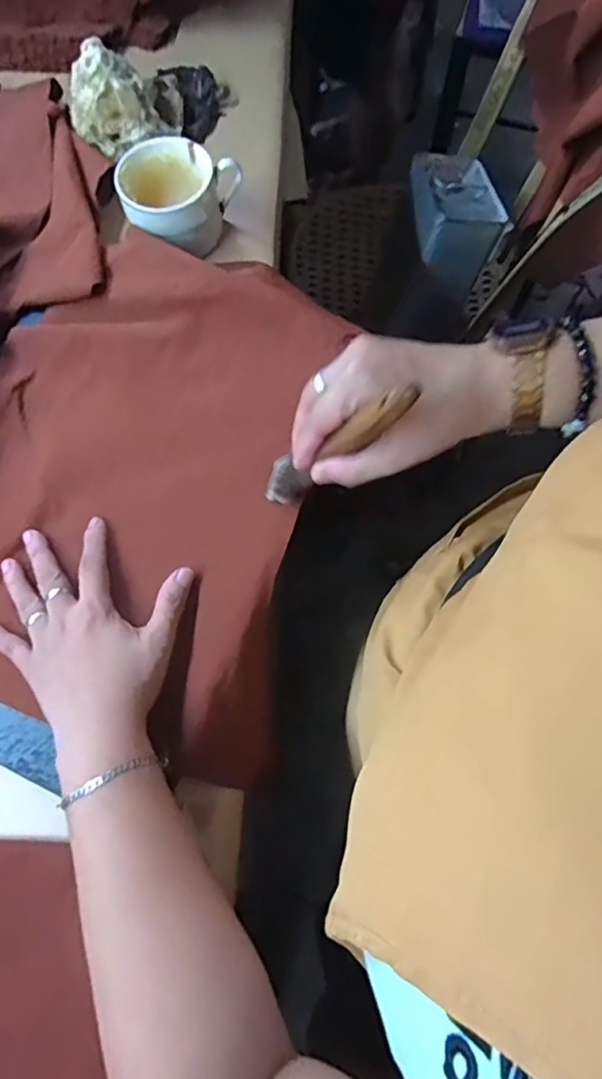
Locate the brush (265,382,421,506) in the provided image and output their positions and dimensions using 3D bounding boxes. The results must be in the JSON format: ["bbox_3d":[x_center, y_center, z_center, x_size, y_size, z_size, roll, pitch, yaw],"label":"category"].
[{"bbox_3d":[0.020,-0.057,0.363,0.022,0.174,0.034,22,72,-18],"label":"brush"}]

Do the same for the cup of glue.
[{"bbox_3d":[-0.114,-0.309,0.522,0.091,0.058,0.085,0,72,1],"label":"cup of glue"}]

